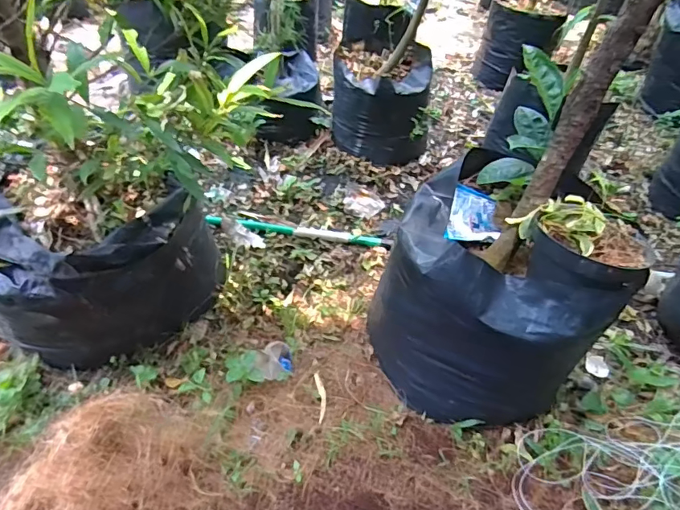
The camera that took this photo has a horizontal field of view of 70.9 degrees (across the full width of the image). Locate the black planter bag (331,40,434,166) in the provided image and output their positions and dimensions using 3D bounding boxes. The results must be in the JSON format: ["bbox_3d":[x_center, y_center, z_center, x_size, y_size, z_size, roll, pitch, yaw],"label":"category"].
[{"bbox_3d":[0.116,-0.414,1.318,0.266,0.234,0.241,9,42,4],"label":"black planter bag"}]

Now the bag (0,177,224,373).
[{"bbox_3d":[-0.410,0.000,0.809,0.317,0.252,0.347,24,45,20],"label":"bag"}]

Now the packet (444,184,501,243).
[{"bbox_3d":[0.222,-0.058,0.781,0.084,0.043,0.120,14,45,11],"label":"packet"}]

